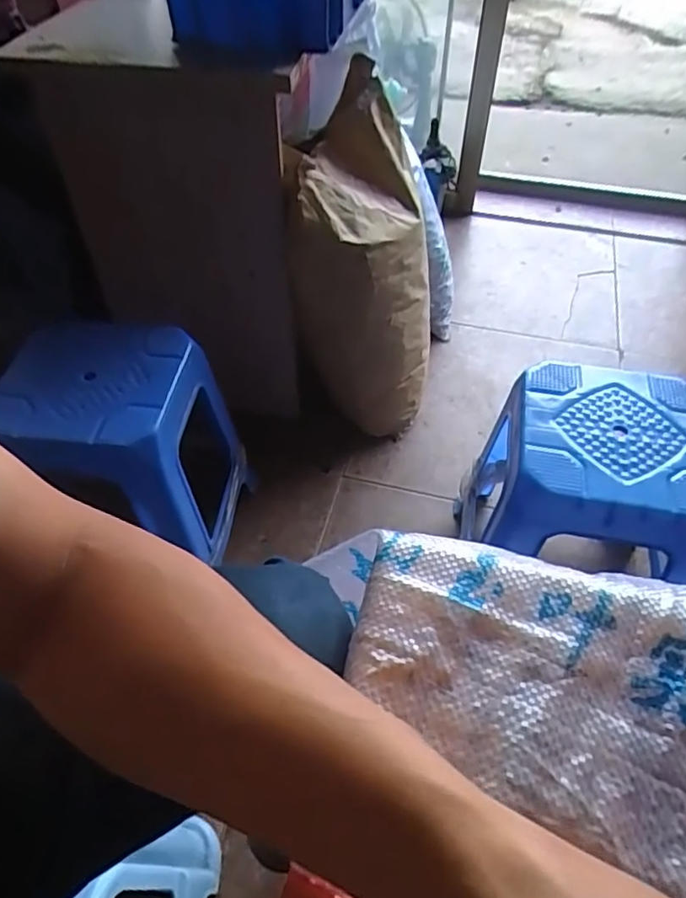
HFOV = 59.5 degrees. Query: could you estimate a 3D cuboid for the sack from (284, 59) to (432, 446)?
[{"bbox_3d":[0.045,-0.302,1.242,0.274,0.654,0.240,5,50,6],"label":"sack"}]

